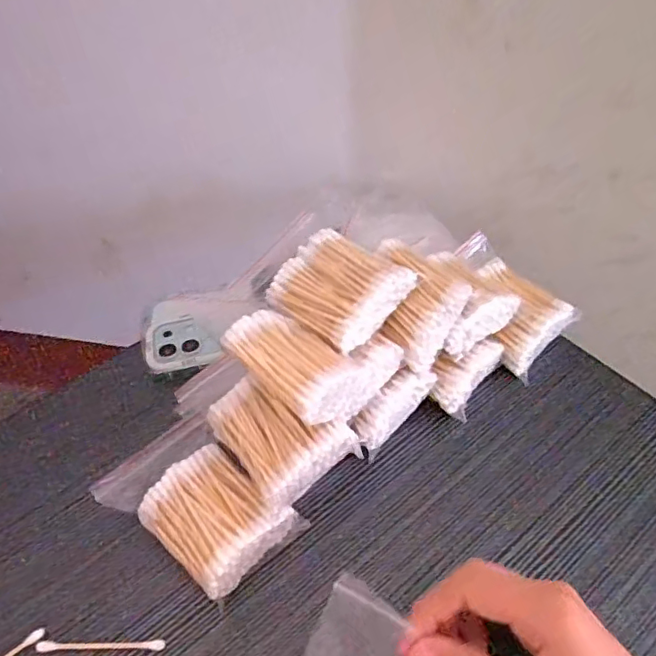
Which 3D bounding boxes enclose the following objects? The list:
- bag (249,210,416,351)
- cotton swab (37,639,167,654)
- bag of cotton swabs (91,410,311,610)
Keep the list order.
[{"bbox_3d":[0.003,-0.034,0.364,0.087,0.028,0.069,34,59,29],"label":"bag"},{"bbox_3d":[-0.123,0.173,0.313,0.069,0.004,0.006,-2,49,2],"label":"cotton swab"},{"bbox_3d":[-0.077,0.102,0.346,0.108,0.028,0.075,33,58,28],"label":"bag of cotton swabs"}]

